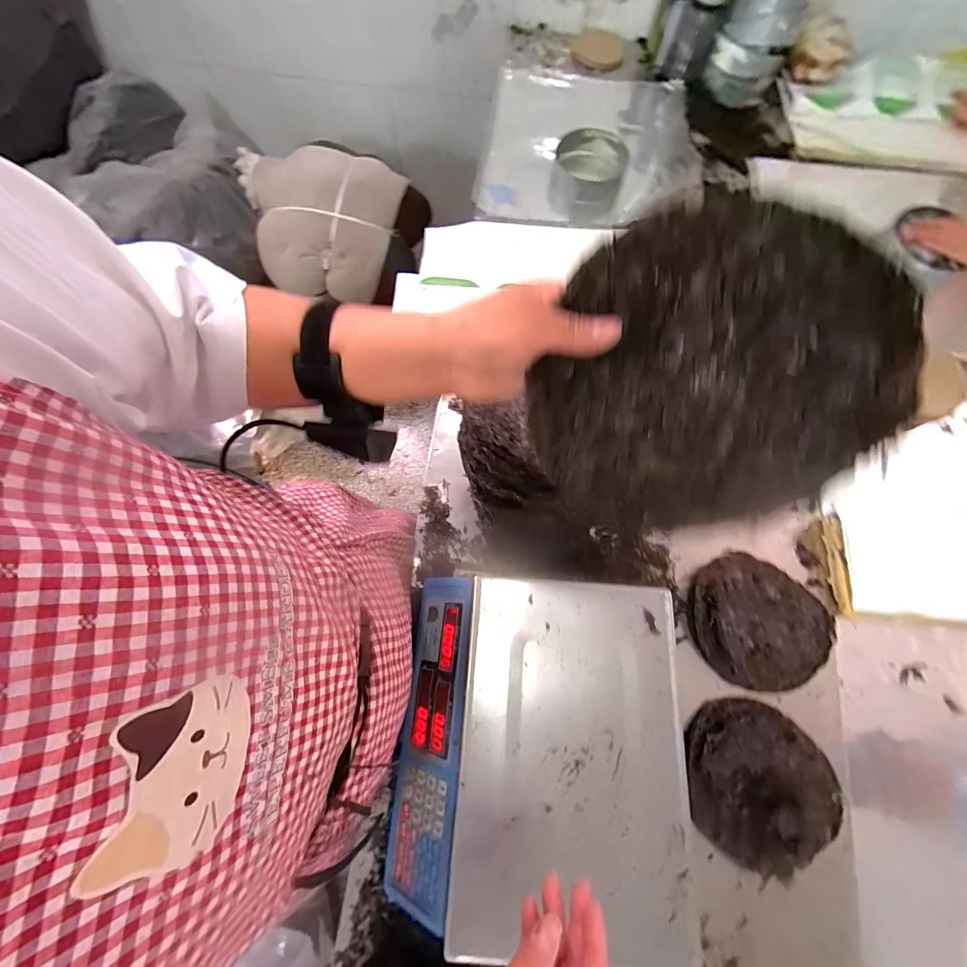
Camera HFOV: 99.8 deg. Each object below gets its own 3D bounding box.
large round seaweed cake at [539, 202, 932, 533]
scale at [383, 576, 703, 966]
[{"bbox_3d":[0.124,-0.051,0.242,0.178,0.187,0.024,29,32,7],"label":"large round seaweed cake"},{"bbox_3d":[0.055,0.279,0.450,0.294,0.090,0.325,4,70,0],"label":"scale"}]

